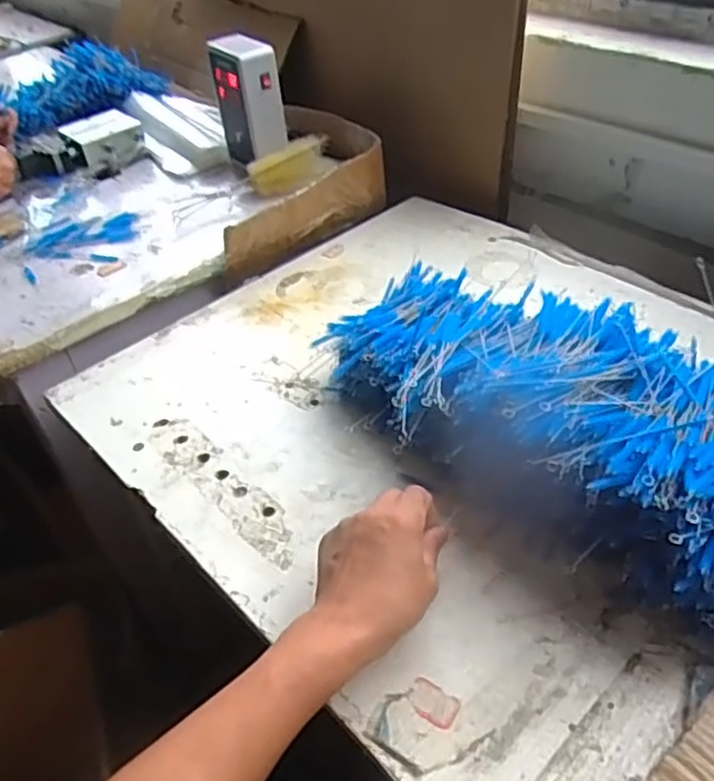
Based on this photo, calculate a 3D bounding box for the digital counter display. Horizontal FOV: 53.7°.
[{"bbox_3d":[-0.152,-0.418,1.031,0.065,0.159,0.102,-26,45,-20],"label":"digital counter display"}]

